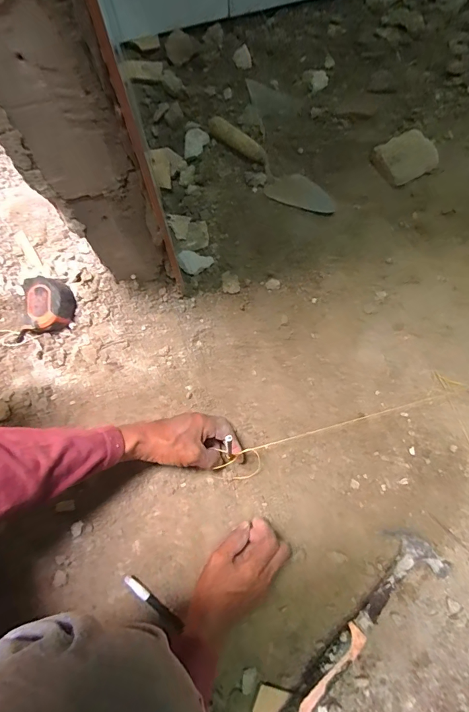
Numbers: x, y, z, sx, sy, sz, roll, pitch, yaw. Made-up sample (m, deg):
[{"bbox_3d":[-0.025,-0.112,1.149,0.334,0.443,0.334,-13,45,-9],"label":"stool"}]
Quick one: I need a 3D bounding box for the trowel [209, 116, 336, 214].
[{"bbox_3d":[0.064,-0.365,0.733,0.302,0.053,0.082,27,73,11],"label":"trowel"}]

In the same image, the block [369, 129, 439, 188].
[{"bbox_3d":[0.351,-0.406,0.770,0.118,0.033,0.095,-27,72,-8],"label":"block"}]

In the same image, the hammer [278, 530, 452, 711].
[{"bbox_3d":[0.155,0.341,0.480,0.287,0.034,0.075,-40,74,-12],"label":"hammer"}]

